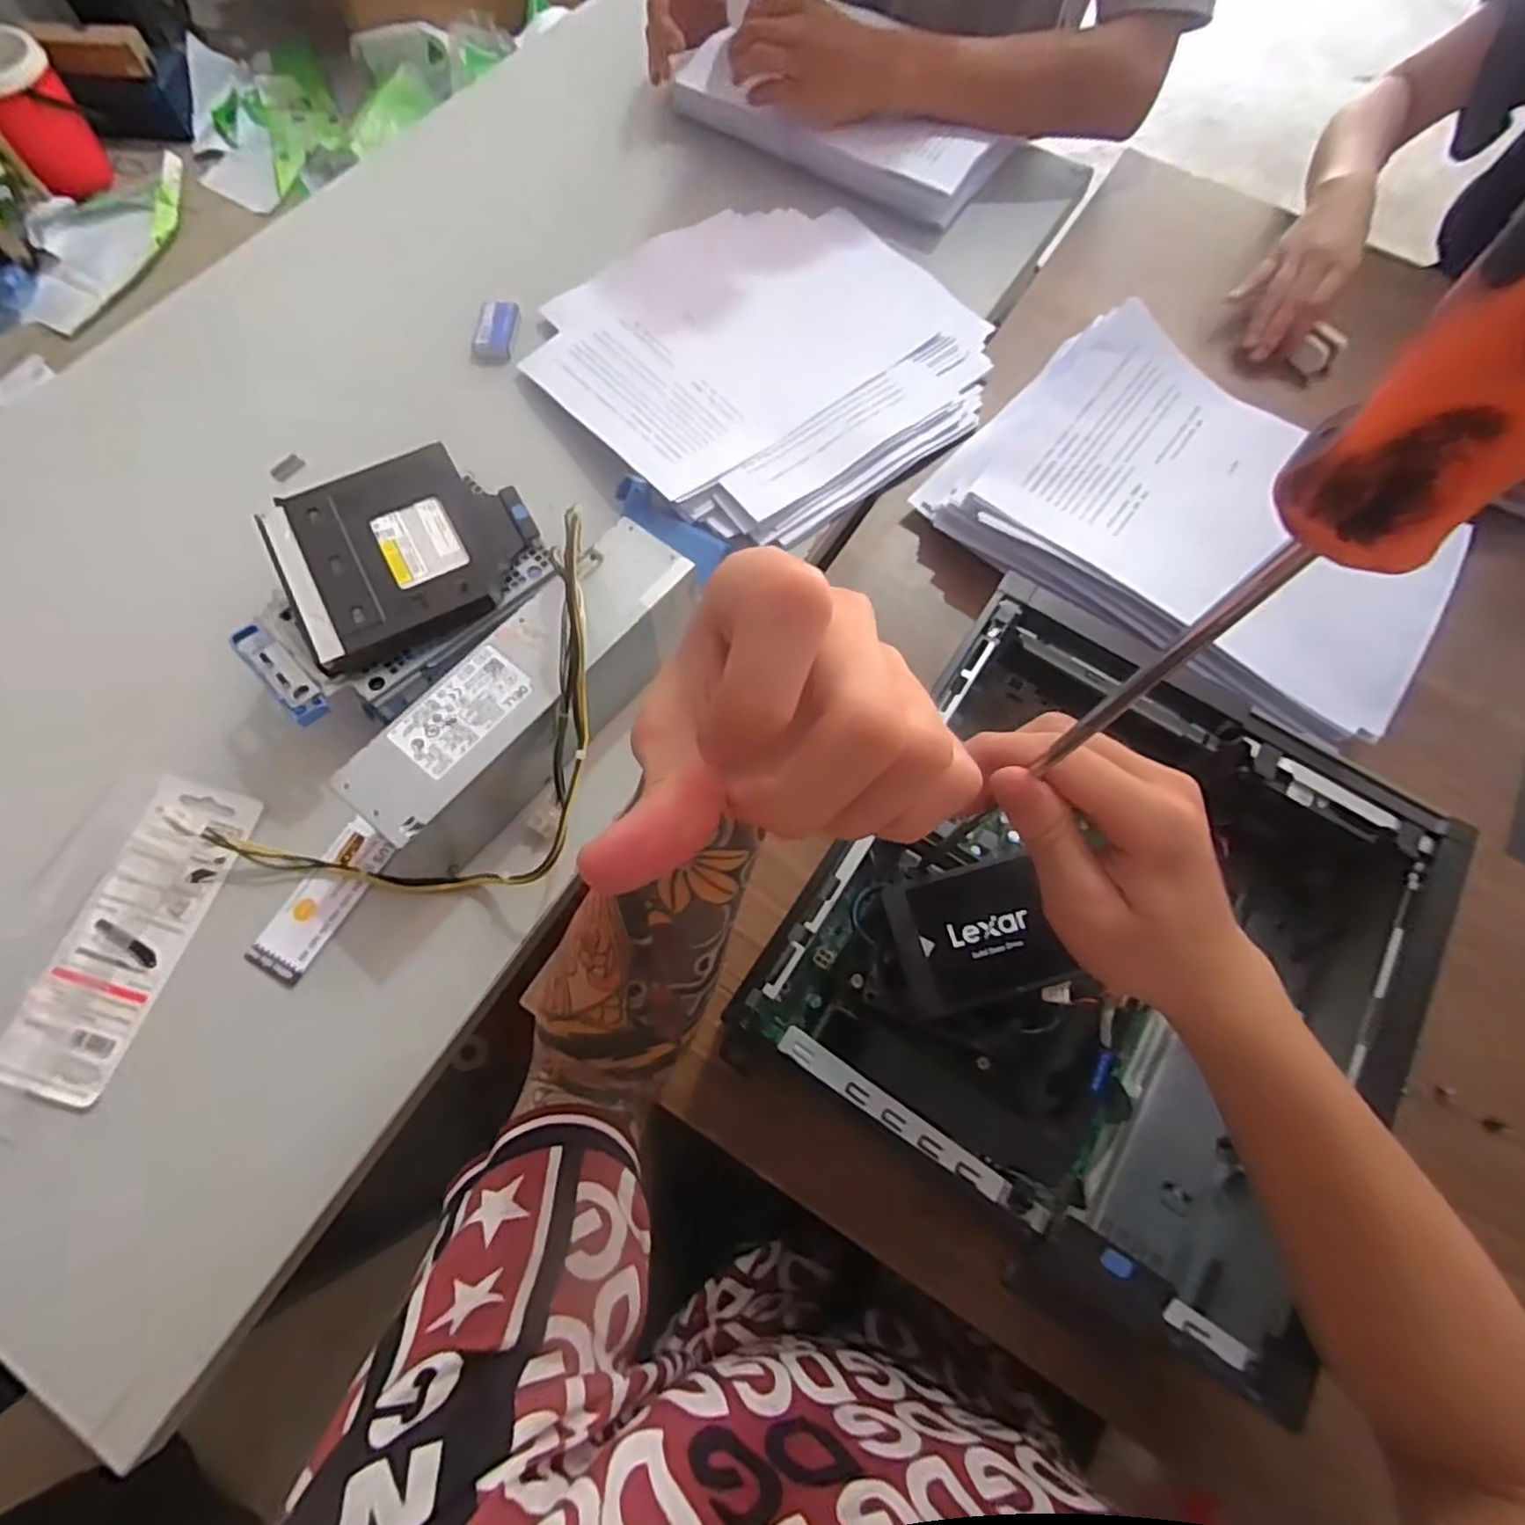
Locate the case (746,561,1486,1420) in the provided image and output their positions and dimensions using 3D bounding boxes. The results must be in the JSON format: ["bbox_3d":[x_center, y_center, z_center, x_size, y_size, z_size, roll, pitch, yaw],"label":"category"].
[{"bbox_3d":[0.185,0.101,0.398,0.294,0.098,0.304,32,70,10],"label":"case"}]

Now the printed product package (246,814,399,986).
[{"bbox_3d":[-0.265,0.083,0.427,0.034,0.004,0.097,29,70,9],"label":"printed product package"}]

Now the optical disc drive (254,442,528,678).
[{"bbox_3d":[-0.235,-0.139,0.457,0.140,0.014,0.130,-28,72,-13],"label":"optical disc drive"}]

